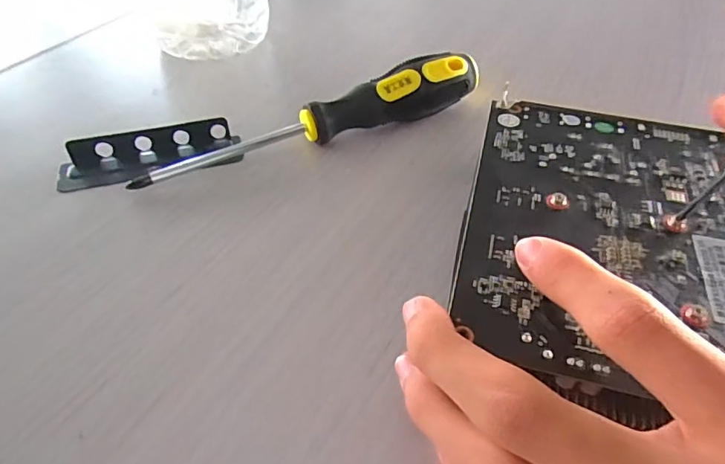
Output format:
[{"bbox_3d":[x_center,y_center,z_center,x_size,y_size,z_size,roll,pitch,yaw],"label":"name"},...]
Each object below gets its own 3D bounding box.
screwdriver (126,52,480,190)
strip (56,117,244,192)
[{"bbox_3d":[-0.025,-0.062,0.273,0.197,0.034,0.025,-17,48,-16],"label":"screwdriver"},{"bbox_3d":[-0.114,-0.041,0.267,0.091,0.013,0.032,-12,47,-13],"label":"strip"}]

